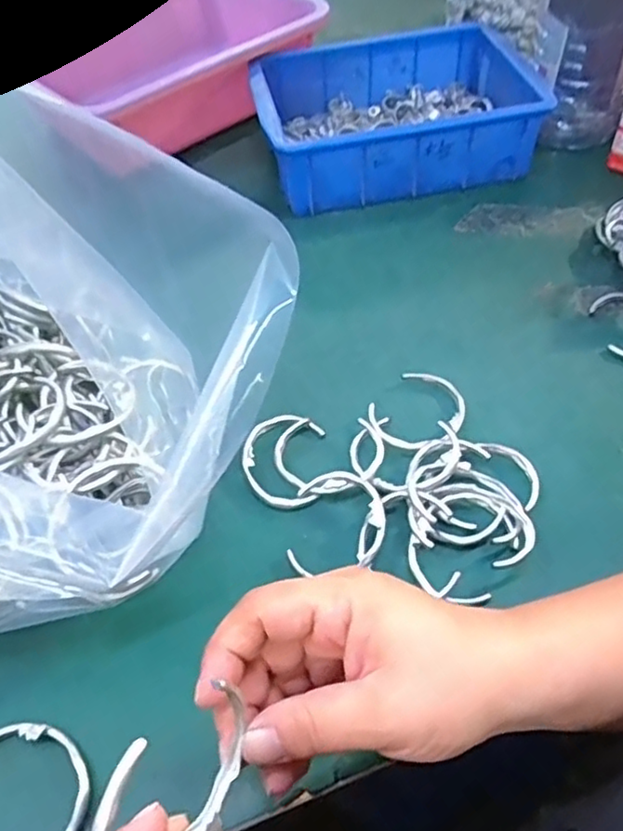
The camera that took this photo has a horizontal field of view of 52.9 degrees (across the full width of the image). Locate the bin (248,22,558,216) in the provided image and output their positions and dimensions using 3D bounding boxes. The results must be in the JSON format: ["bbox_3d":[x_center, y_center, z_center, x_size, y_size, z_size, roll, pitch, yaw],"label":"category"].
[{"bbox_3d":[0.071,-0.285,0.585,0.232,0.068,0.175,-7,54,-3],"label":"bin"}]

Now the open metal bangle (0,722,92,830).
[{"bbox_3d":[-0.135,0.173,0.291,0.070,0.006,0.053,18,57,15],"label":"open metal bangle"}]

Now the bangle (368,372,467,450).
[{"bbox_3d":[0.071,-0.002,0.414,0.055,0.011,0.068,33,62,23],"label":"bangle"}]

